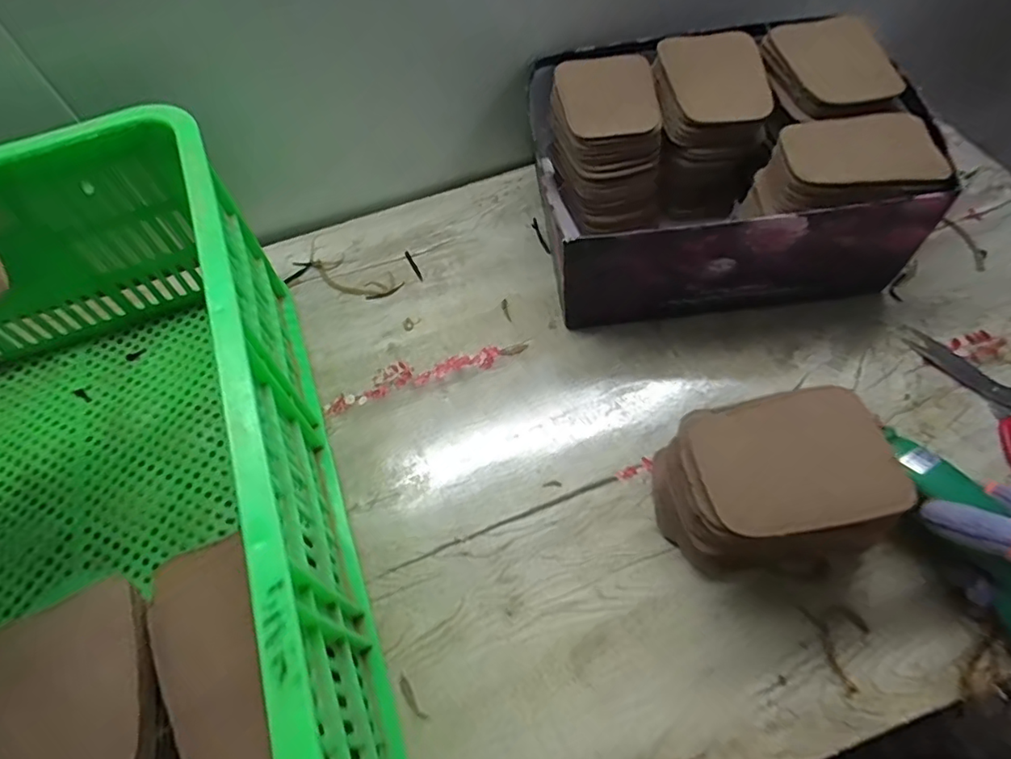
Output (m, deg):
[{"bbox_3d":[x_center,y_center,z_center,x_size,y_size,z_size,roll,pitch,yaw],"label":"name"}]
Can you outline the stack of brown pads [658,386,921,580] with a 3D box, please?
[{"bbox_3d":[0.180,0.079,0.400,0.140,0.100,0.102,-9,59,-1],"label":"stack of brown pads"}]

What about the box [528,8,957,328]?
[{"bbox_3d":[0.195,-0.193,0.538,0.317,0.136,0.266,-7,59,1],"label":"box"}]

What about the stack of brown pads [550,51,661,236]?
[{"bbox_3d":[0.098,-0.227,0.561,0.094,0.110,0.134,-8,59,0],"label":"stack of brown pads"}]

